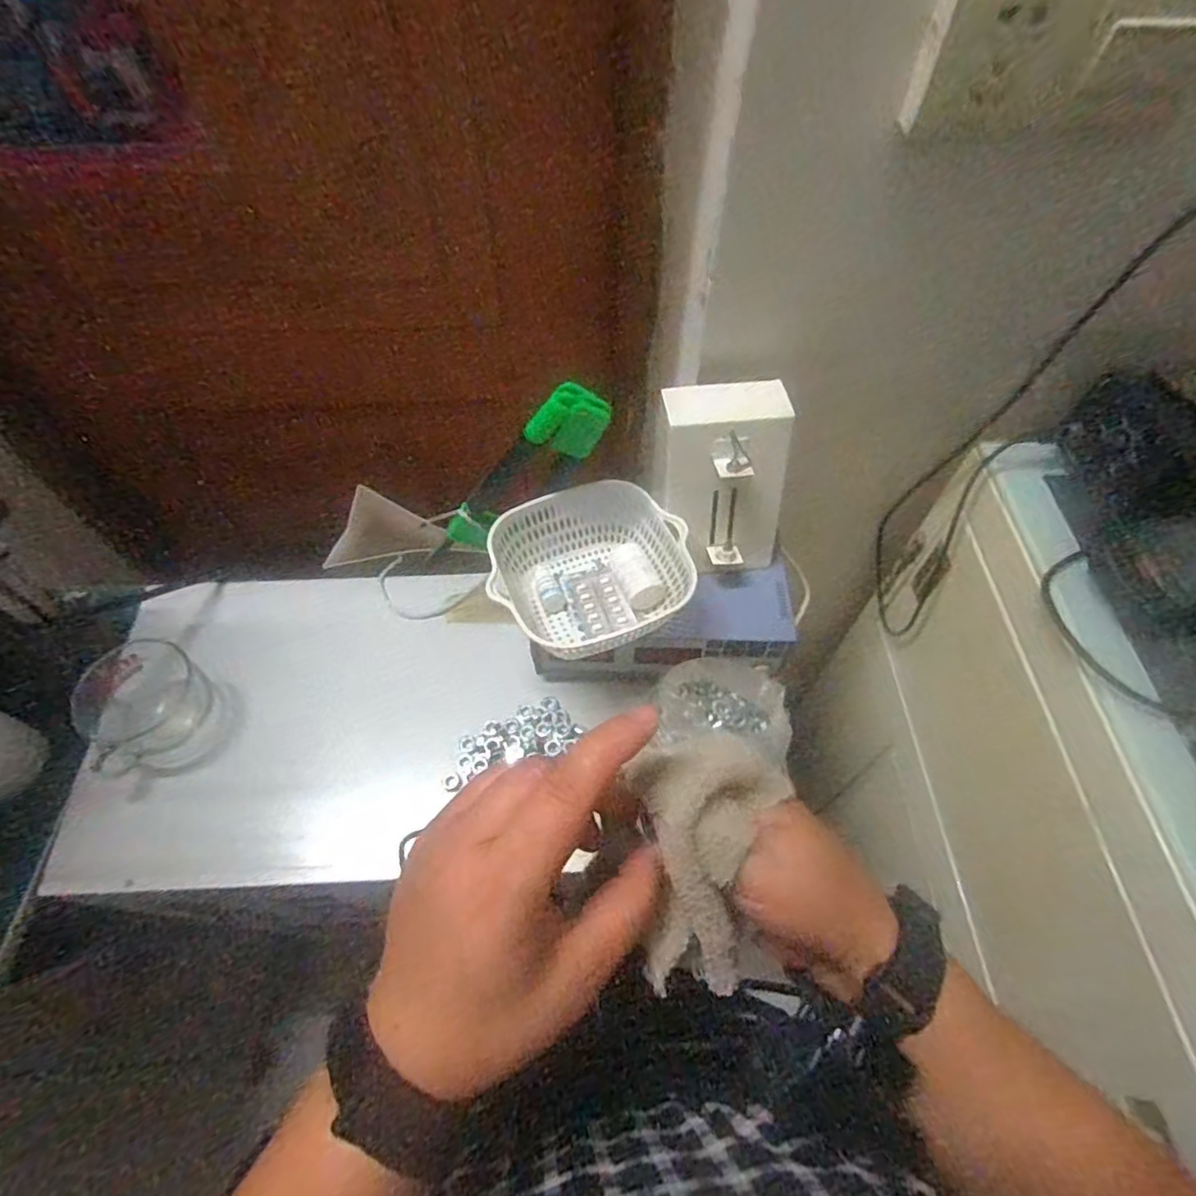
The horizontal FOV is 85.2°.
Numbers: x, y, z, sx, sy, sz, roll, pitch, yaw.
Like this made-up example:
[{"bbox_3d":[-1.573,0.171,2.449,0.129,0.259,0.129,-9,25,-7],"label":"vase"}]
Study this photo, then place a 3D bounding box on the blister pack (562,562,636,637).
[{"bbox_3d":[0.000,0.001,0.620,0.053,0.004,0.075,-18,59,-10],"label":"blister pack"}]

